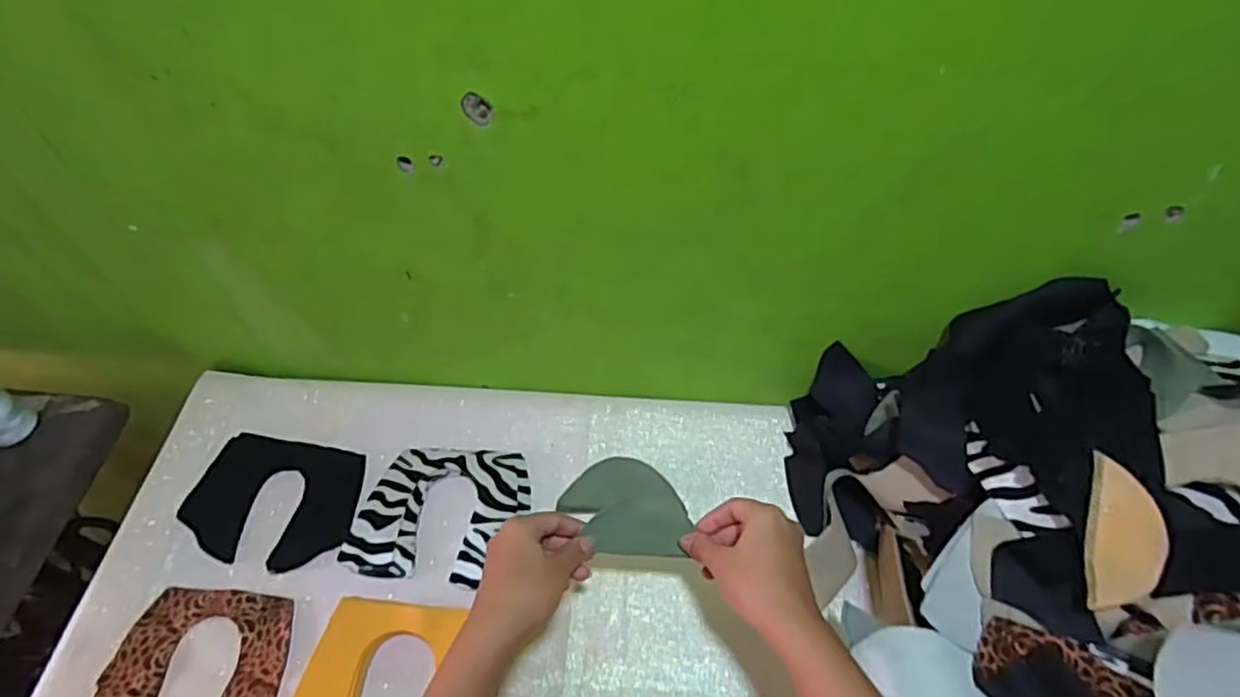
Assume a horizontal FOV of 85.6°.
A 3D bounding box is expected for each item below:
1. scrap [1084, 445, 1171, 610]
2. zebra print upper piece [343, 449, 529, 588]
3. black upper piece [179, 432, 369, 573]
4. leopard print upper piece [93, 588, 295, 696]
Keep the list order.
[{"bbox_3d":[0.328,0.121,0.432,0.043,0.014,0.101,20,56,13],"label":"scrap"},{"bbox_3d":[-0.165,0.150,0.619,0.152,0.009,0.124,5,57,2],"label":"zebra print upper piece"},{"bbox_3d":[-0.321,0.143,0.629,0.149,0.008,0.116,11,57,1],"label":"black upper piece"},{"bbox_3d":[-0.344,0.261,0.546,0.137,0.007,0.120,4,55,-1],"label":"leopard print upper piece"}]

